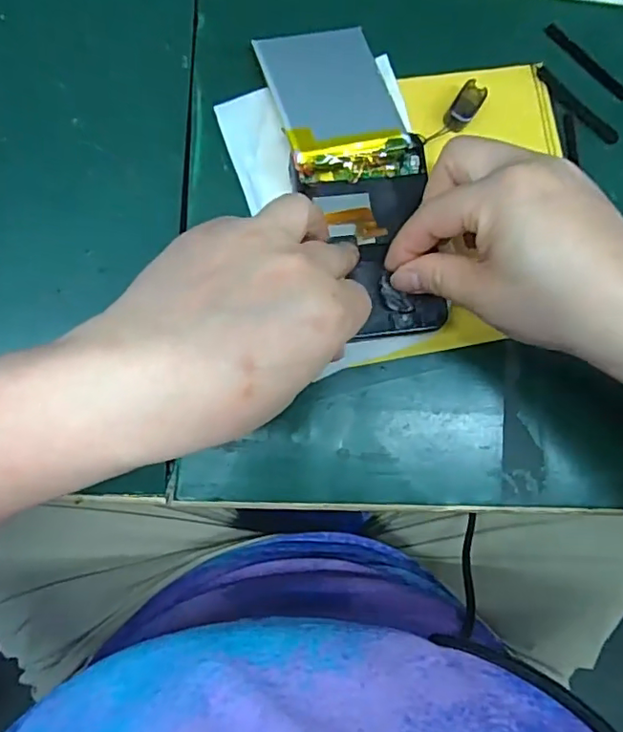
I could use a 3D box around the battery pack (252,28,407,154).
[{"bbox_3d":[0.010,-0.147,0.292,0.061,0.004,0.075,-15,73,-13],"label":"battery pack"}]

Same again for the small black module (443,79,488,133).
[{"bbox_3d":[0.085,-0.143,0.307,0.013,0.009,0.029,30,83,-3],"label":"small black module"}]

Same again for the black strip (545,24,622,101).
[{"bbox_3d":[0.162,-0.178,0.326,0.061,0.004,0.009,43,84,-3],"label":"black strip"}]

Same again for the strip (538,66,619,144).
[{"bbox_3d":[0.153,-0.150,0.319,0.059,0.004,0.011,42,82,-2],"label":"strip"}]

